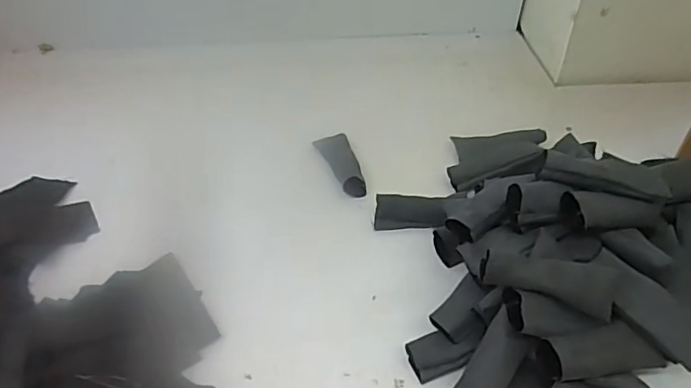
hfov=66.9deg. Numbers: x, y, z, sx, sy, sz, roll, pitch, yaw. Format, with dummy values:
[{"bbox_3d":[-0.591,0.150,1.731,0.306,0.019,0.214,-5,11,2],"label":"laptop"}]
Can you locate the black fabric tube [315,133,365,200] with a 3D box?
[{"bbox_3d":[-0.006,-0.041,0.633,0.038,0.021,0.114,-12,46,-10],"label":"black fabric tube"}]

